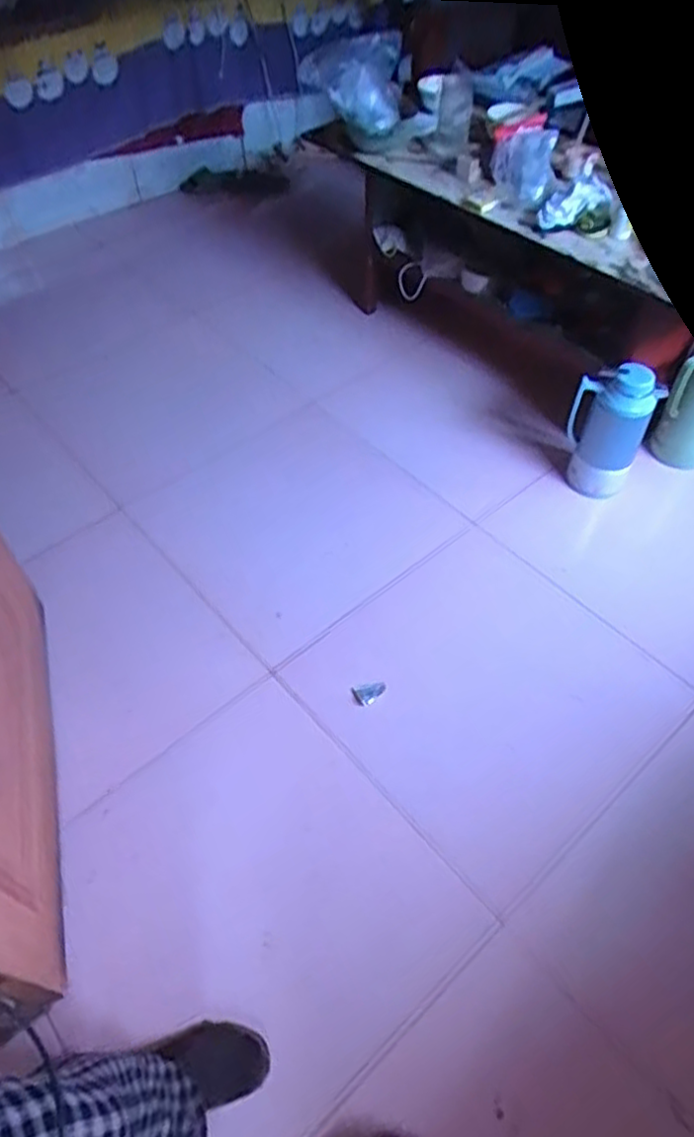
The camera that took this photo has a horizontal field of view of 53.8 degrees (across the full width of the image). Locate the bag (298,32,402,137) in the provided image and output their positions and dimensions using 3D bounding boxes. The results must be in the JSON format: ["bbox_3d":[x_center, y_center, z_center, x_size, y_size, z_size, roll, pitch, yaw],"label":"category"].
[{"bbox_3d":[0.007,-1.126,1.591,0.221,0.217,0.113,-7,52,-5],"label":"bag"}]

